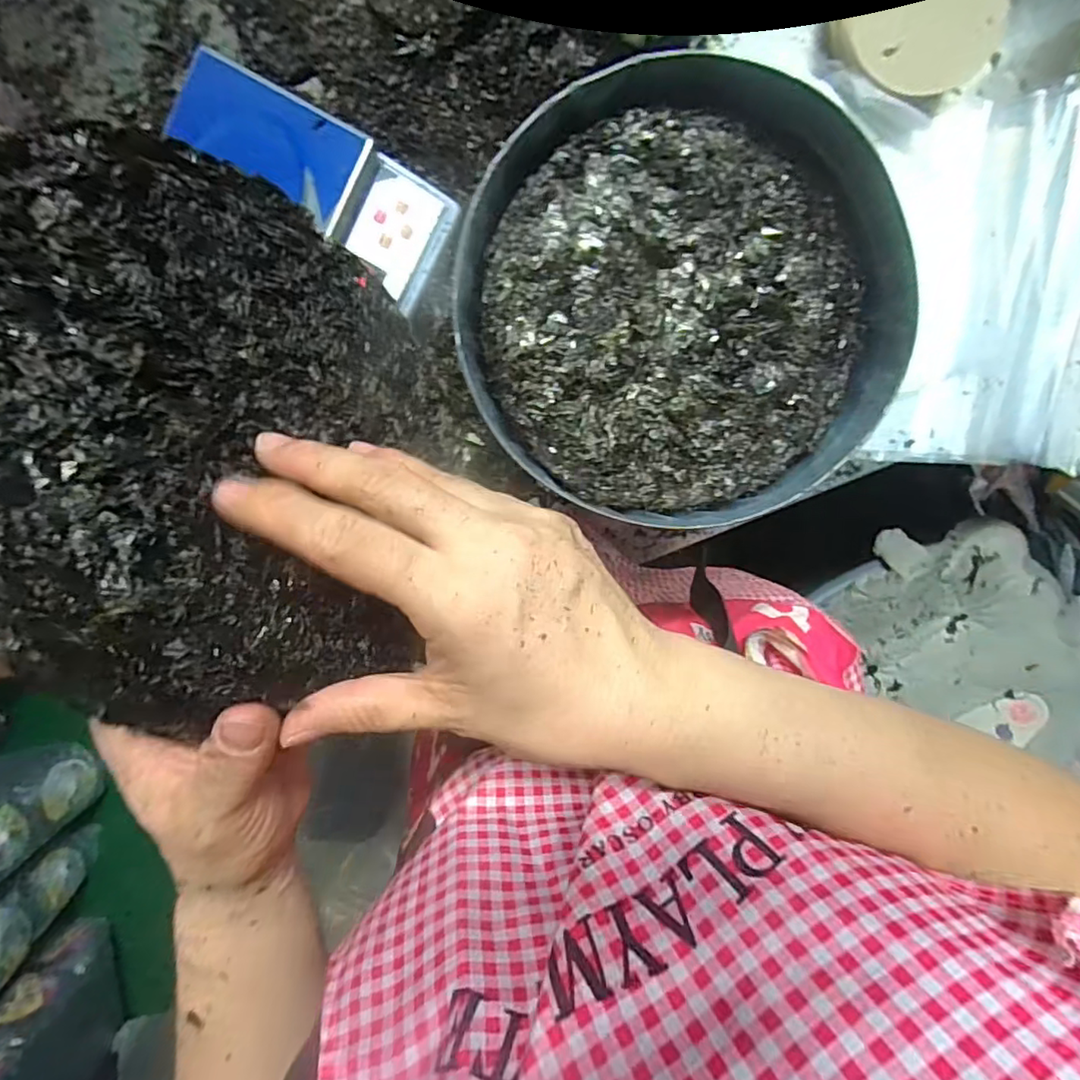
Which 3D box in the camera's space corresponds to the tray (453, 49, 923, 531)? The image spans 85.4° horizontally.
[{"bbox_3d":[0.073,-0.119,0.308,0.216,0.051,0.217,1,95,6],"label":"tray"}]

